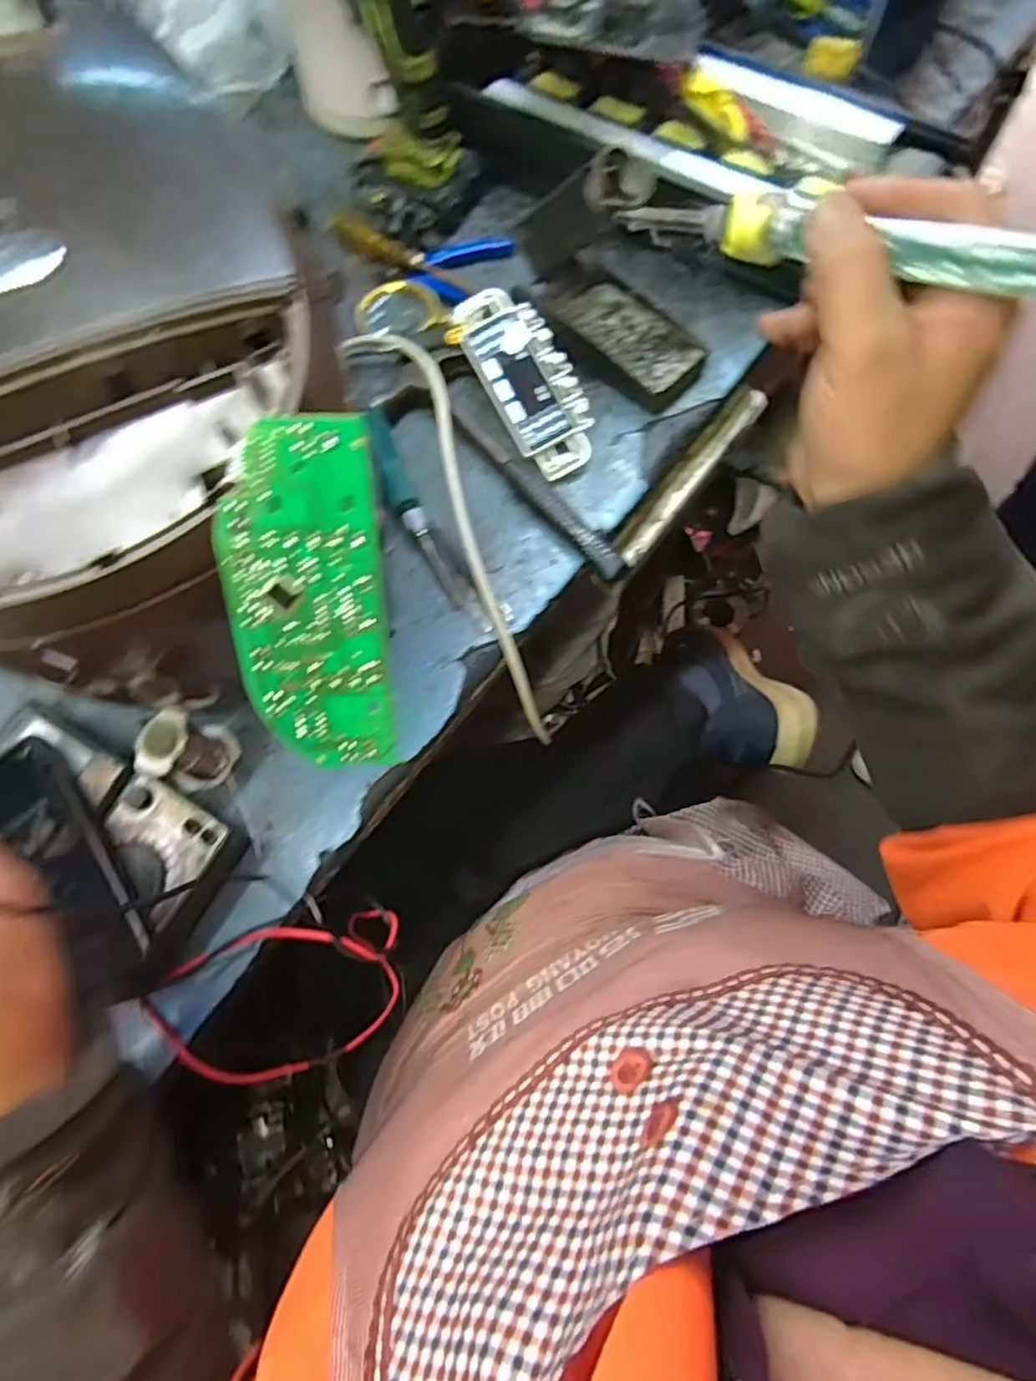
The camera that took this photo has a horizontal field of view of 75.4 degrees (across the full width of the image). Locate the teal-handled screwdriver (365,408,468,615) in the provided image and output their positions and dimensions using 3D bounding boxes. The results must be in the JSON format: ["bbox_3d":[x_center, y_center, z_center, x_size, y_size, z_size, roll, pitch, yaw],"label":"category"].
[{"bbox_3d":[-0.081,-0.136,0.504,0.022,0.022,0.164,-23,80,-6],"label":"teal-handled screwdriver"}]

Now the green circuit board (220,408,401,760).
[{"bbox_3d":[-0.089,-0.034,0.287,0.064,0.152,0.004,-2,27,-4],"label":"green circuit board"}]

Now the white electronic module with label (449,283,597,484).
[{"bbox_3d":[0.007,-0.243,0.523,0.065,0.015,0.157,-28,87,-8],"label":"white electronic module with label"}]

